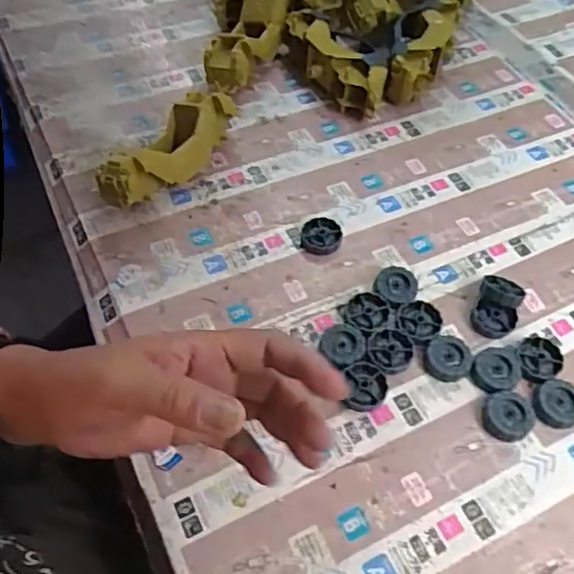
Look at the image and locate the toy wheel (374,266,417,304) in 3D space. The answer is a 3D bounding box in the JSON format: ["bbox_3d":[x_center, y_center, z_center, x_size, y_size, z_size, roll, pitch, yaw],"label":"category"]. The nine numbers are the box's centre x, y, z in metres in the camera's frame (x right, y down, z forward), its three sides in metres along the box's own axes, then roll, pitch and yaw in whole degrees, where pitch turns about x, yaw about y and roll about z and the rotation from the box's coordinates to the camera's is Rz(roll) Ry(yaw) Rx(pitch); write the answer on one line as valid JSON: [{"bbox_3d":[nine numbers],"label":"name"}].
[{"bbox_3d":[0.097,0.000,0.551,0.037,0.013,0.037,1,55,-1],"label":"toy wheel"}]

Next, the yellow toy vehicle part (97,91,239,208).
[{"bbox_3d":[-0.113,-0.135,0.620,0.059,0.060,0.163,29,59,17],"label":"yellow toy vehicle part"}]

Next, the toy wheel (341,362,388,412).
[{"bbox_3d":[0.064,0.082,0.498,0.034,0.012,0.039,2,54,-1],"label":"toy wheel"}]

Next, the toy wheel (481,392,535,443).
[{"bbox_3d":[0.177,0.104,0.489,0.040,0.013,0.037,1,54,-2],"label":"toy wheel"}]

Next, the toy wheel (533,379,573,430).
[{"bbox_3d":[0.220,0.096,0.497,0.039,0.013,0.038,1,54,-2],"label":"toy wheel"}]

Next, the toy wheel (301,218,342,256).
[{"bbox_3d":[0.033,-0.048,0.590,0.038,0.010,0.040,1,54,-2],"label":"toy wheel"}]

